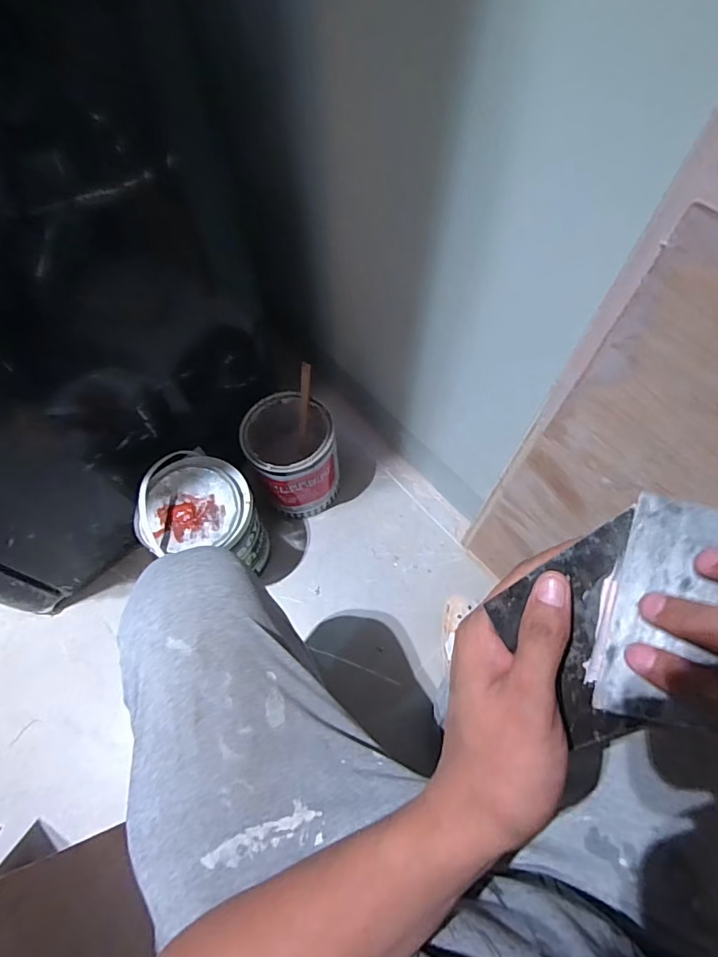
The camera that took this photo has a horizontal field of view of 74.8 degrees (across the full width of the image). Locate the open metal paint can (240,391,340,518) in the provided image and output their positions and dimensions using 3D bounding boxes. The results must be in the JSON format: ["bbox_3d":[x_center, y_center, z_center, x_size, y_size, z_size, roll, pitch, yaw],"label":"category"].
[{"bbox_3d":[-0.129,-0.042,0.909,0.152,0.211,0.165,0,62,0],"label":"open metal paint can"}]

